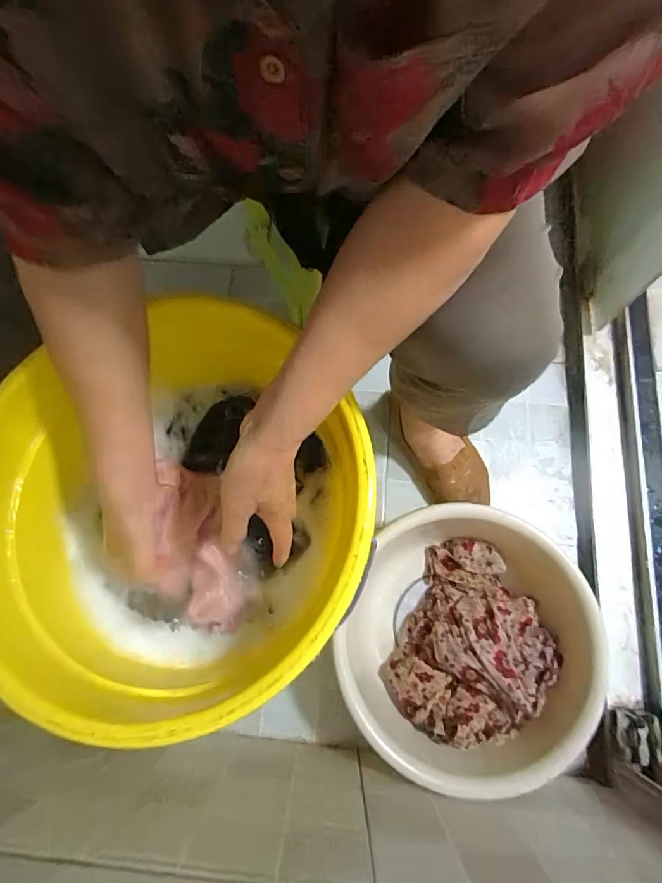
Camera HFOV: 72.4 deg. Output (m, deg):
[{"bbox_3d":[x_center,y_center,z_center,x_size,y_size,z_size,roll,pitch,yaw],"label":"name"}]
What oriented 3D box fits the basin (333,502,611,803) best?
[{"bbox_3d":[0.176,0.257,0.594,0.291,0.139,0.324,19,77,8],"label":"basin"}]

